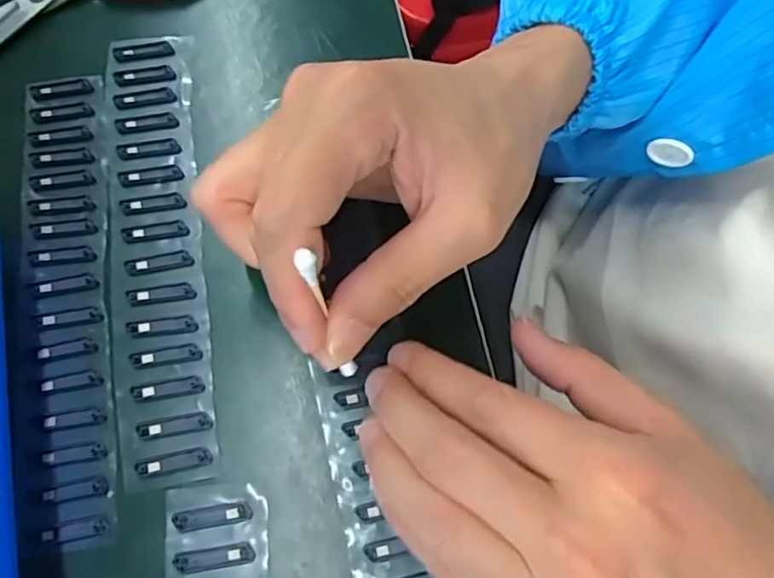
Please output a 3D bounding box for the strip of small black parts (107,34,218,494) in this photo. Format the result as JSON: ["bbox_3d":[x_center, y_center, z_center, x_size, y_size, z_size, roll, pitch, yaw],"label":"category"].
[{"bbox_3d":[-0.097,-0.023,0.261,0.034,0.004,0.199,-9,73,-2],"label":"strip of small black parts"}]

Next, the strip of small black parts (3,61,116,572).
[{"bbox_3d":[-0.133,0.000,0.253,0.038,0.004,0.198,-10,73,-2],"label":"strip of small black parts"}]

